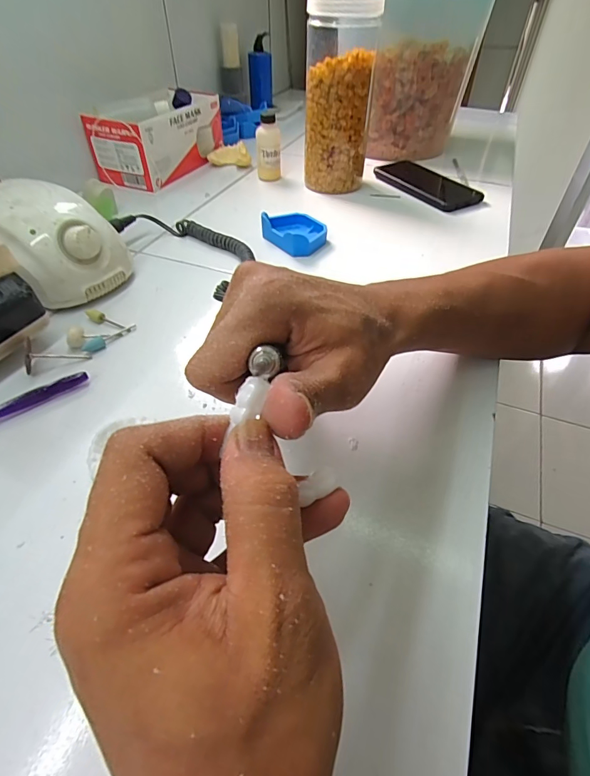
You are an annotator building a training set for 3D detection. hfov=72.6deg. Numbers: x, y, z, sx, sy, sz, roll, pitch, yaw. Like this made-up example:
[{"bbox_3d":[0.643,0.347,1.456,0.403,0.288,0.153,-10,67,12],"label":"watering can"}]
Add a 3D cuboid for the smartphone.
[{"bbox_3d":[0.201,-0.310,0.609,0.088,0.016,0.166,-25,51,-22],"label":"smartphone"}]

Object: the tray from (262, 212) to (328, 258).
[{"bbox_3d":[0.000,-0.186,0.484,0.062,0.031,0.079,-30,56,-26],"label":"tray"}]

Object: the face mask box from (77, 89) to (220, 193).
[{"bbox_3d":[-0.211,-0.399,0.631,0.112,0.091,0.204,19,49,17],"label":"face mask box"}]

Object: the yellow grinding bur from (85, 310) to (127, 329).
[{"bbox_3d":[-0.176,-0.063,0.371,0.045,0.006,0.010,25,51,19],"label":"yellow grinding bur"}]

